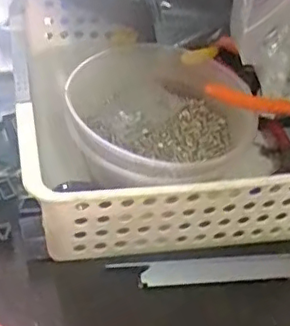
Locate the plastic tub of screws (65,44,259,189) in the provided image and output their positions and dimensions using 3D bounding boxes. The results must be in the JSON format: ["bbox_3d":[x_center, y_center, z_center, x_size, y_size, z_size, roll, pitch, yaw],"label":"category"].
[{"bbox_3d":[0.012,-0.026,0.479,0.134,0.065,0.143,3,47,-3],"label":"plastic tub of screws"}]

